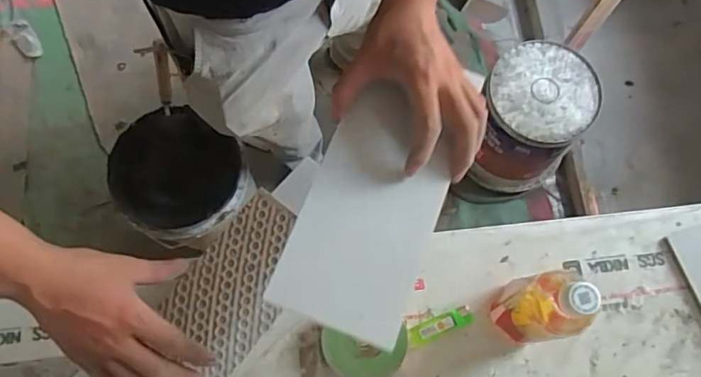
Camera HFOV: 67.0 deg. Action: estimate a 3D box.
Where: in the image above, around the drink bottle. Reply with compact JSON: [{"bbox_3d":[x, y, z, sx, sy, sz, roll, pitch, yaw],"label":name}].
[{"bbox_3d":[0.195,0.127,0.556,0.059,0.185,0.066,-21,75,-5],"label":"drink bottle"}]

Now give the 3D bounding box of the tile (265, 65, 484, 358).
[{"bbox_3d":[0.021,0.017,0.515,0.125,0.011,0.240,22,71,0],"label":"tile"}]

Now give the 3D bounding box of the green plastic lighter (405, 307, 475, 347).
[{"bbox_3d":[0.106,0.165,0.636,0.082,0.009,0.023,-20,76,-6],"label":"green plastic lighter"}]

